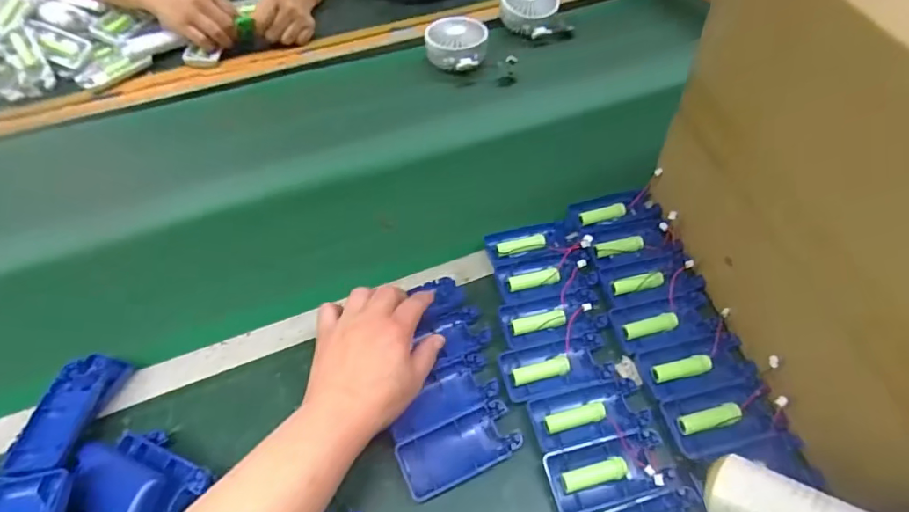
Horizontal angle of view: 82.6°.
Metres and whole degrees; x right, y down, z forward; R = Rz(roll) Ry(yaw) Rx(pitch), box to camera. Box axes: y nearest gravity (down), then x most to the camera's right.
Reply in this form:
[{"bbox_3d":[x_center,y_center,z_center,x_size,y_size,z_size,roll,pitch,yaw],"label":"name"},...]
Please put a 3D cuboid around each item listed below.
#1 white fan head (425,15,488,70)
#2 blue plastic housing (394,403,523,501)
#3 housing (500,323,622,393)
[{"bbox_3d":[0.003,-0.306,0.751,0.088,0.035,0.092,0,54,1],"label":"white fan head"},{"bbox_3d":[0.004,0.152,0.406,0.093,0.011,0.045,-21,56,-14],"label":"blue plastic housing"},{"bbox_3d":[0.094,0.097,0.448,0.103,0.014,0.053,-5,54,-3],"label":"housing"}]

